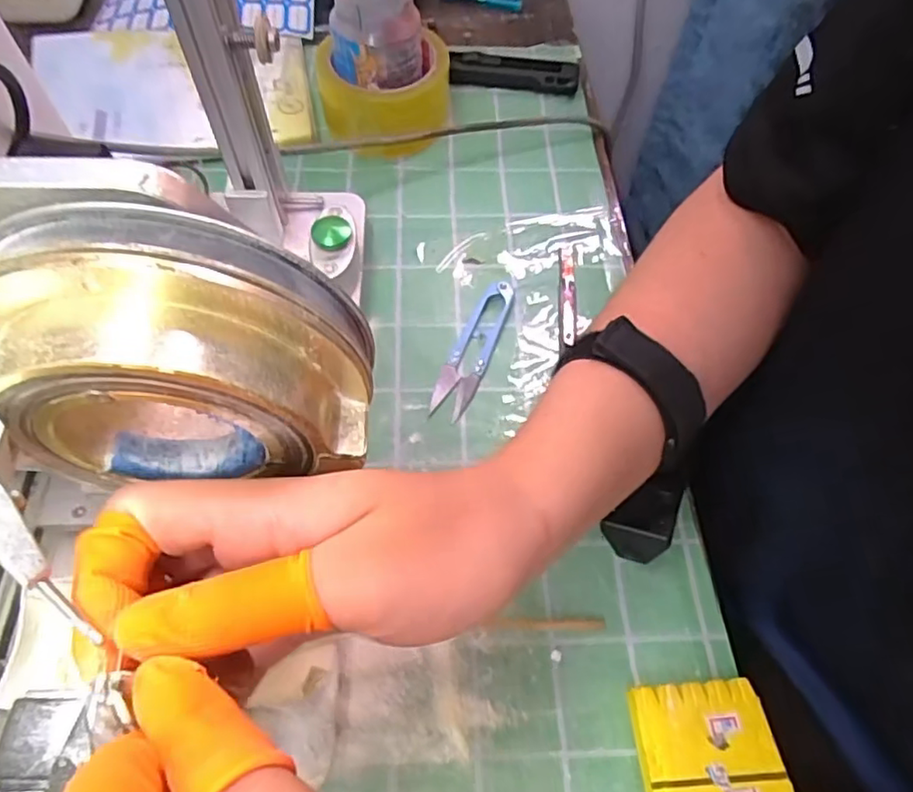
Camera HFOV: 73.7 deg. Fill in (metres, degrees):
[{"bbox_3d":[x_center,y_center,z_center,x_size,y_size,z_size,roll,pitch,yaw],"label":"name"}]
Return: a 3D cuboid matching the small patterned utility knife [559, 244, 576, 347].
[{"bbox_3d":[0.074,-0.068,0.401,0.009,0.004,0.079,3,61,0],"label":"small patterned utility knife"}]

